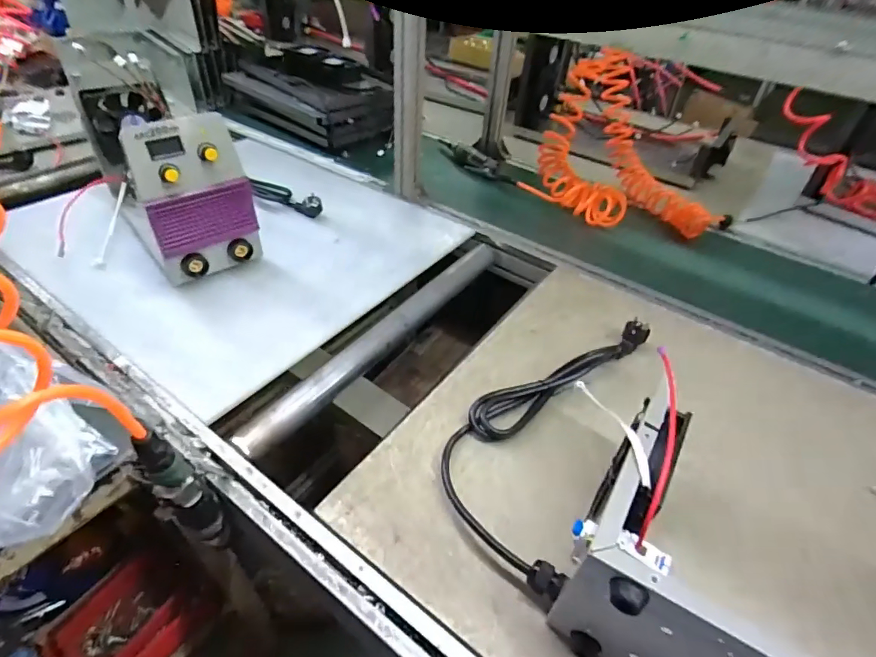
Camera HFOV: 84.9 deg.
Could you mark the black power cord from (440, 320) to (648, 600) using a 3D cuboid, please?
[{"bbox_3d":[0.139,0.096,0.602,0.166,0.052,0.426,23,45,19],"label":"black power cord"}]

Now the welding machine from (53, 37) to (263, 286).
[{"bbox_3d":[-0.467,-0.277,0.804,0.155,0.236,0.371,-28,51,-31],"label":"welding machine"}]

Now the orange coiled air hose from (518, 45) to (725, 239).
[{"bbox_3d":[0.428,-0.374,1.009,0.387,0.232,0.308,25,46,21],"label":"orange coiled air hose"}]

